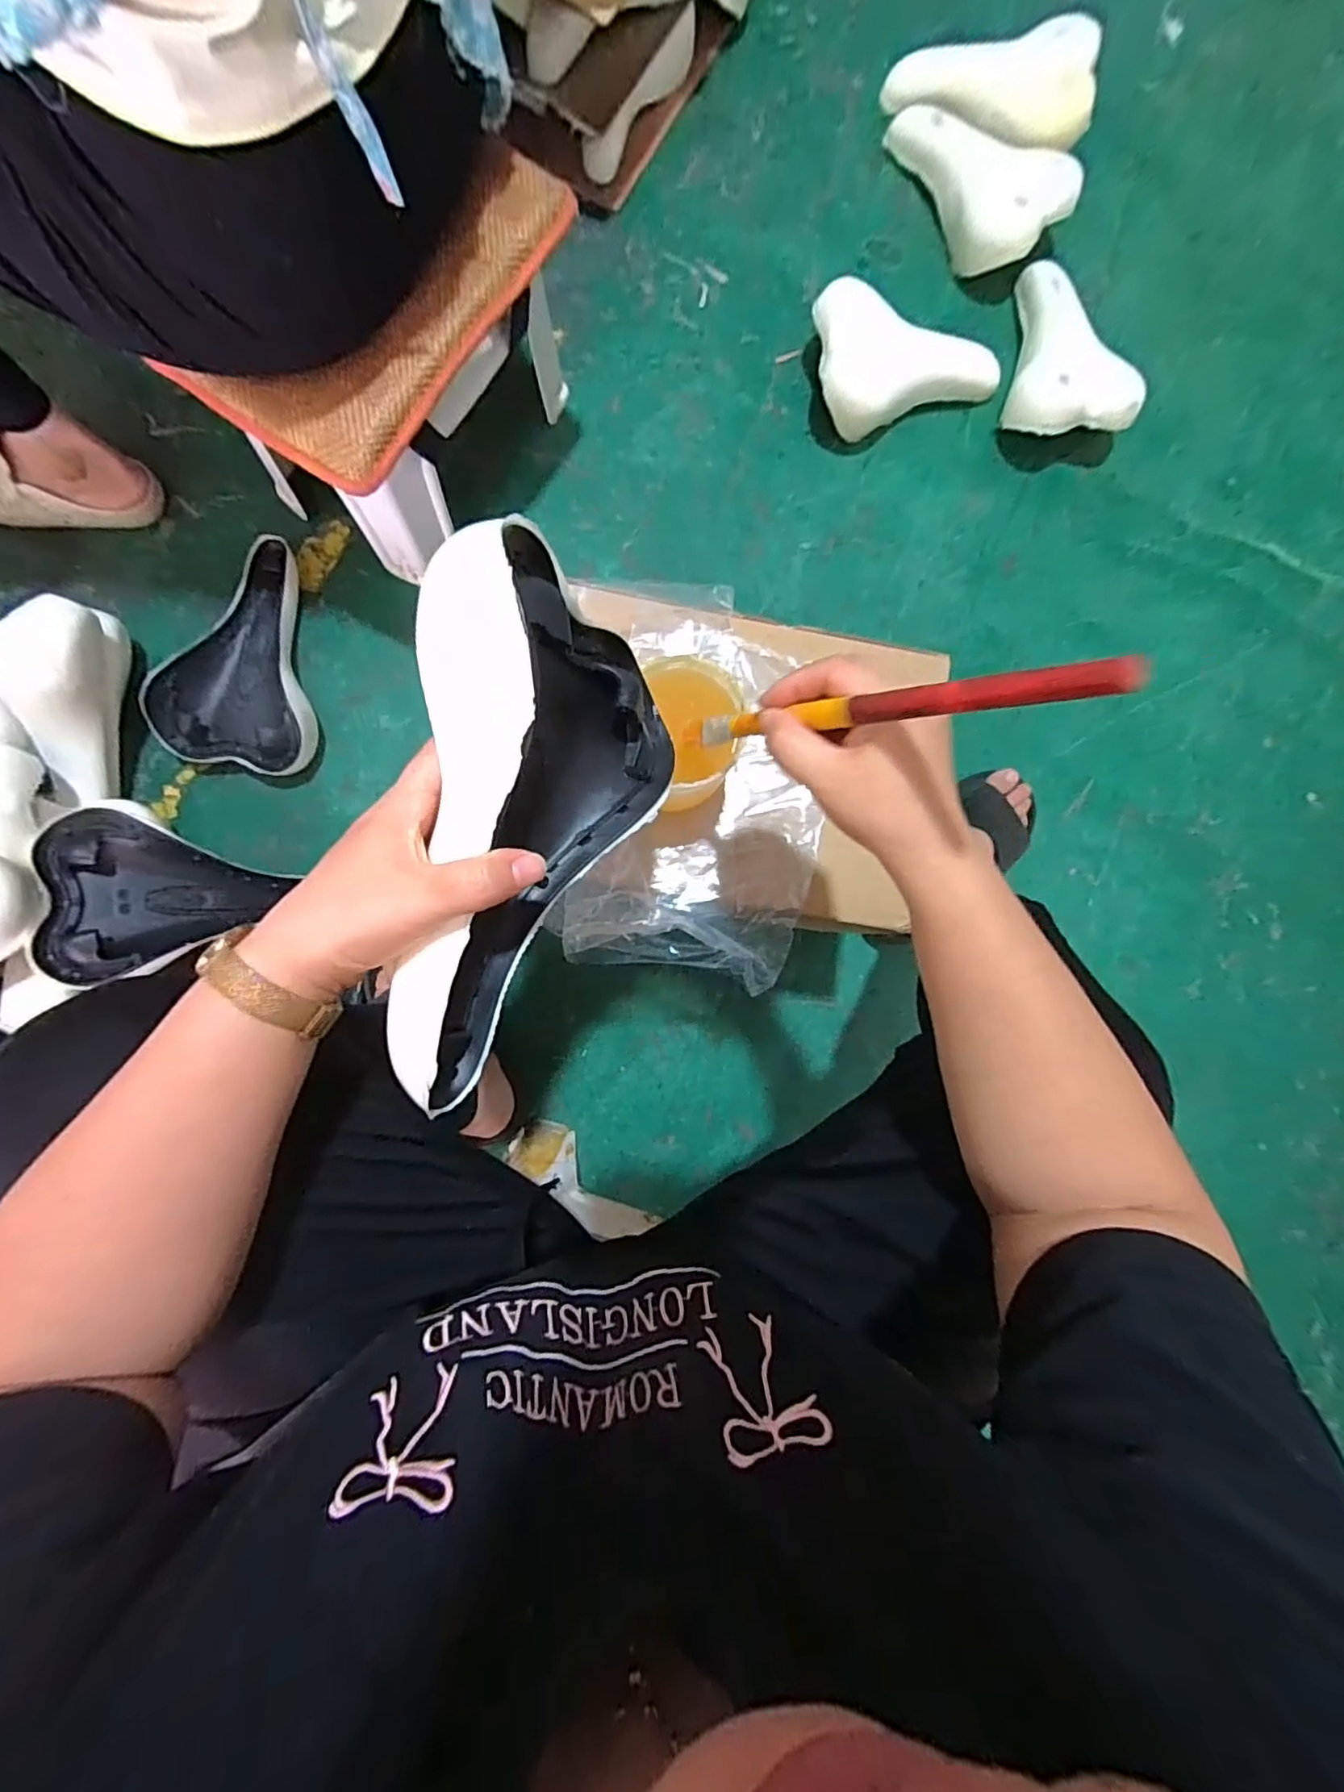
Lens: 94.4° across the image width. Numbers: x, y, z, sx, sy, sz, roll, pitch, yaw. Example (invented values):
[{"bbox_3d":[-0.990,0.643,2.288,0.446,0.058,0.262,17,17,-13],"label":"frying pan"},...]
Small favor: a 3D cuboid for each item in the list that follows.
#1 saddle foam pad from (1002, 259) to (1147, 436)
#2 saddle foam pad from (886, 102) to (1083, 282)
[{"bbox_3d":[0.524,-0.708,0.804,0.140,0.083,0.232,4,87,-5],"label":"saddle foam pad"},{"bbox_3d":[0.384,-0.910,0.797,0.252,0.089,0.160,24,87,-4],"label":"saddle foam pad"}]

